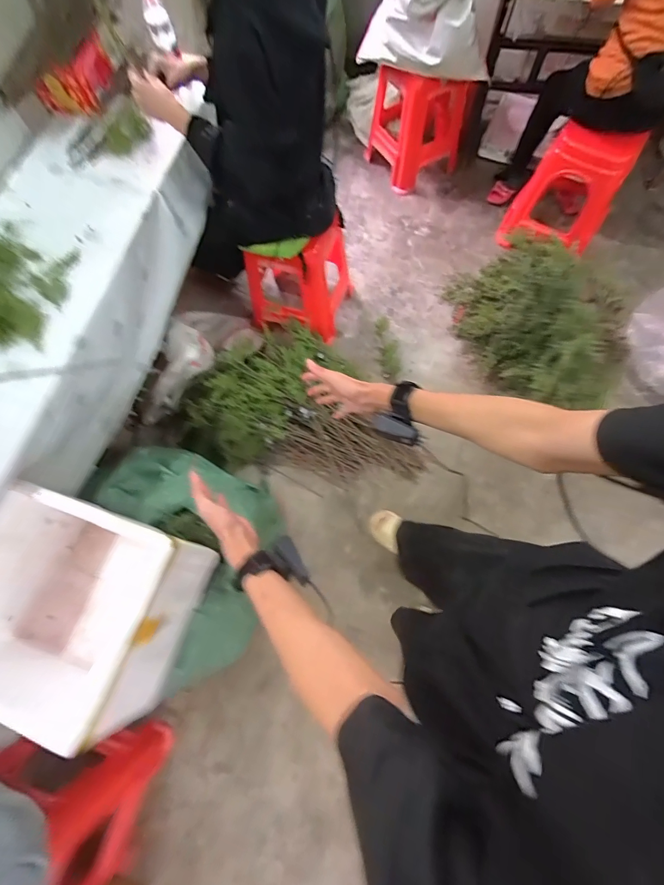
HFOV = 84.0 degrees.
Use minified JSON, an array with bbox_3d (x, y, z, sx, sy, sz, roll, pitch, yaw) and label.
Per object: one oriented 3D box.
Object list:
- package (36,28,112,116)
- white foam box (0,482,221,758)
[{"bbox_3d":[-0.763,-1.081,1.114,0.251,0.105,0.067,-28,73,12],"label":"package"},{"bbox_3d":[-0.598,0.377,0.892,0.464,0.349,0.412,19,73,8],"label":"white foam box"}]

